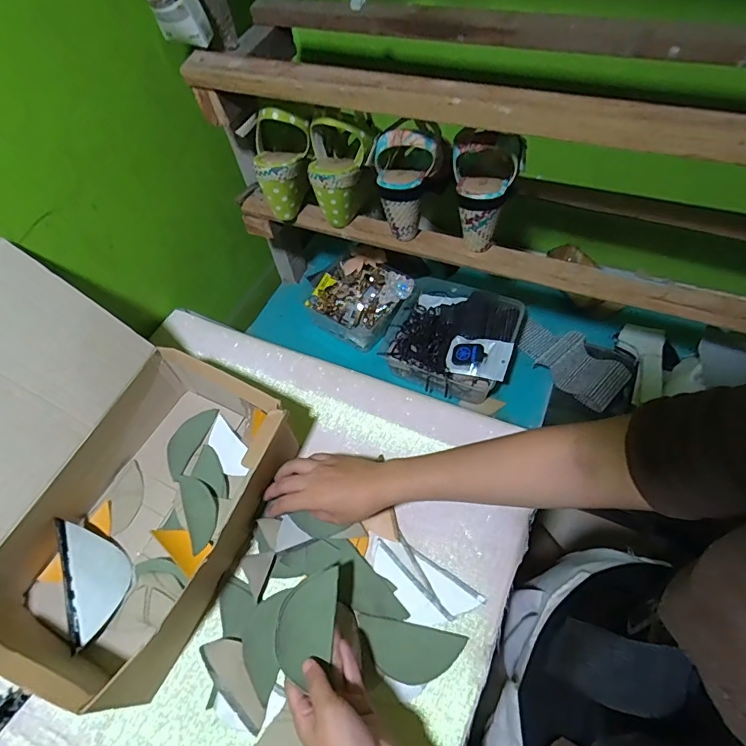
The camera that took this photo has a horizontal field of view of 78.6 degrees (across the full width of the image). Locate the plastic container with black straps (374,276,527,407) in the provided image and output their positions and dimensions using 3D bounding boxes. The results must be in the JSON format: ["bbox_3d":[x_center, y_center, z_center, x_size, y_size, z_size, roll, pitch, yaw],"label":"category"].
[{"bbox_3d":[0.134,-0.068,0.778,0.214,0.066,0.198,22,62,18],"label":"plastic container with black straps"}]

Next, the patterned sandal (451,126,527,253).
[{"bbox_3d":[0.131,-0.218,0.552,0.086,0.162,0.061,11,61,7],"label":"patterned sandal"}]

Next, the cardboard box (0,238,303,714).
[{"bbox_3d":[-0.309,0.100,0.474,0.326,0.240,0.334,18,62,15],"label":"cardboard box"}]

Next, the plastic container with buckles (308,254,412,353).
[{"bbox_3d":[-0.025,-0.141,0.844,0.181,0.070,0.156,25,63,20],"label":"plastic container with buckles"}]

